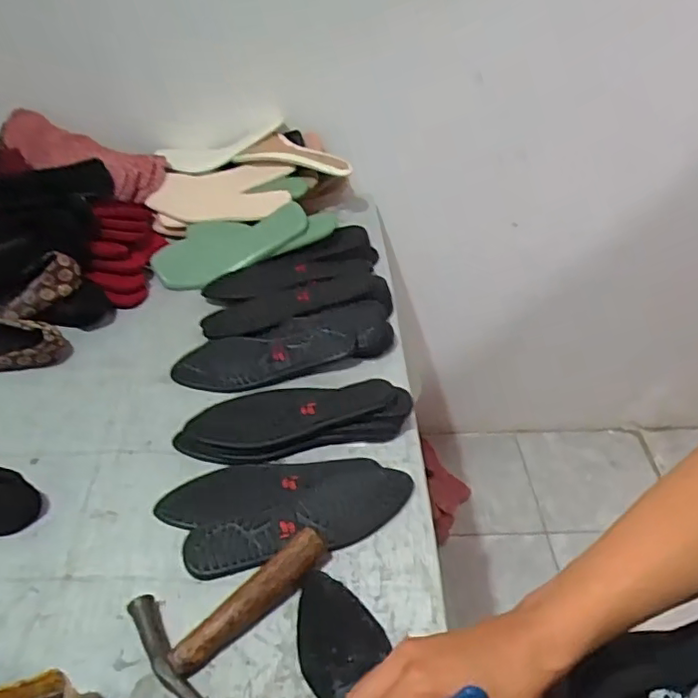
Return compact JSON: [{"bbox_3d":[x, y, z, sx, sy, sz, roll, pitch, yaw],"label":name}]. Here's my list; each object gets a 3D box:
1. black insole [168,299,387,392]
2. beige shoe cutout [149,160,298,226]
[{"bbox_3d":[-0.075,-0.002,0.788,0.289,0.026,0.096,-15,46,-14],"label":"black insole"},{"bbox_3d":[-0.206,-0.255,0.976,0.229,0.032,0.111,-2,45,-5],"label":"beige shoe cutout"}]

